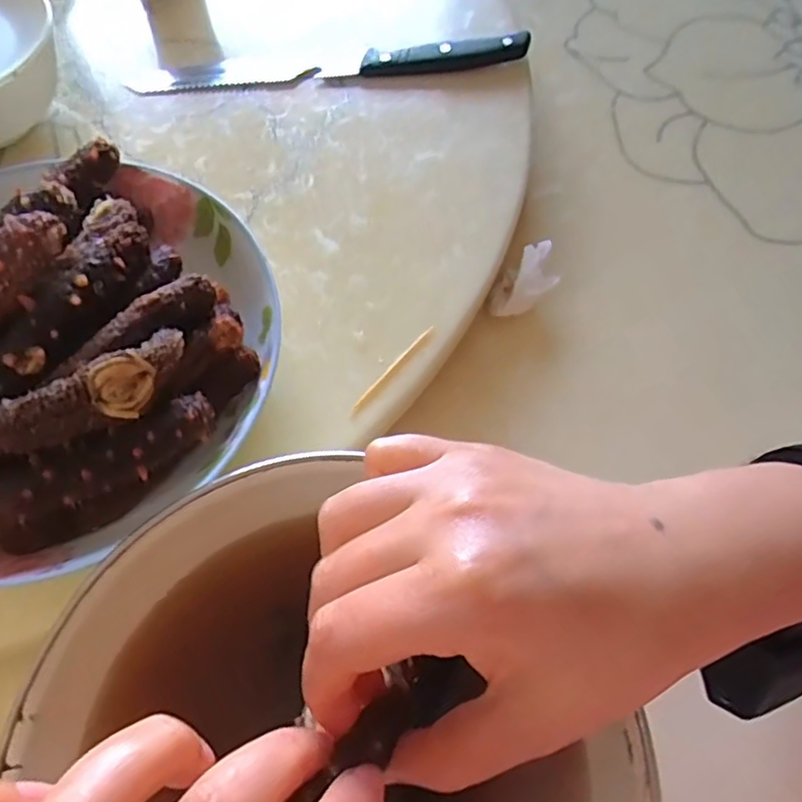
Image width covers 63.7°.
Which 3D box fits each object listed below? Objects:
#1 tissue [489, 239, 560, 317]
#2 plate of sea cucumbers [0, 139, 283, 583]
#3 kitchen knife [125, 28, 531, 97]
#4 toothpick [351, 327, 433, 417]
[{"bbox_3d":[0.067,-0.066,0.356,0.042,0.021,0.026,-39,72,-18],"label":"tissue"},{"bbox_3d":[-0.147,-0.023,0.271,0.181,0.081,0.177,1,64,-2],"label":"plate of sea cucumbers"},{"bbox_3d":[-0.040,-0.204,0.390,0.236,0.012,0.022,-7,65,-5],"label":"kitchen knife"},{"bbox_3d":[-0.004,-0.015,0.310,0.004,0.004,0.059,39,69,15],"label":"toothpick"}]

